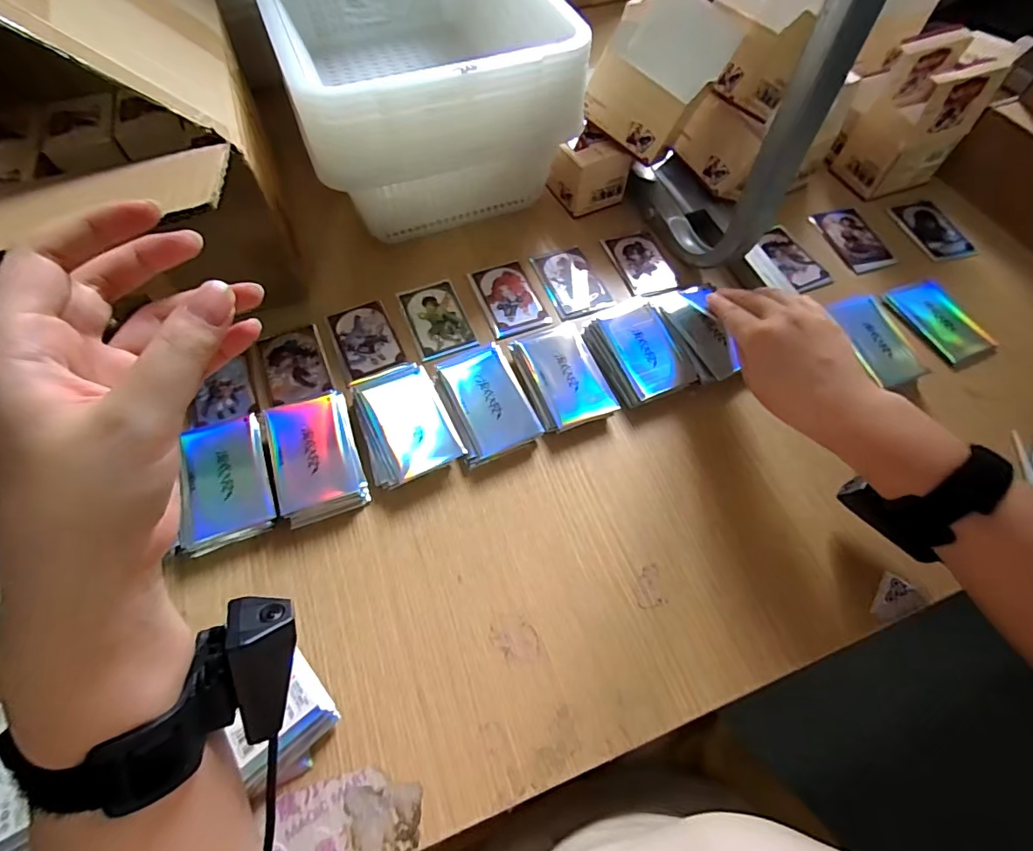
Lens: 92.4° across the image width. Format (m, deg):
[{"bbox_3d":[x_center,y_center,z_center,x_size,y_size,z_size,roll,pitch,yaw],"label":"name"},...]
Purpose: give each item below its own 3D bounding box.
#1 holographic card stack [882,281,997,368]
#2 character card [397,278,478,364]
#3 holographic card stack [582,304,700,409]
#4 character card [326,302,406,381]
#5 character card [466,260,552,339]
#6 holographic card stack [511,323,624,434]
[{"bbox_3d":[0.427,-0.105,0.501,0.064,0.008,0.102,-17,63,-9],"label":"holographic card stack"},{"bbox_3d":[-0.081,-0.108,0.499,0.059,0.005,0.098,-18,63,-10],"label":"character card"},{"bbox_3d":[0.113,-0.070,0.465,0.079,0.025,0.098,-22,64,-12],"label":"holographic card stack"},{"bbox_3d":[-0.147,-0.084,0.485,0.056,0.004,0.090,-21,63,-14],"label":"character card"},{"bbox_3d":[-0.008,-0.133,0.514,0.060,0.004,0.093,-18,63,-10],"label":"character card"},{"bbox_3d":[0.040,-0.045,0.455,0.068,0.019,0.102,-18,63,-10],"label":"holographic card stack"}]

